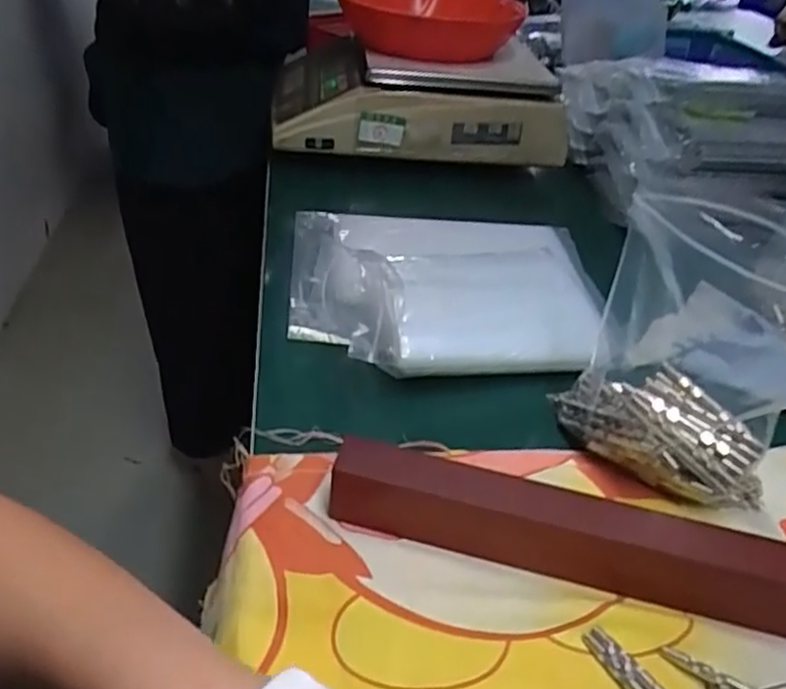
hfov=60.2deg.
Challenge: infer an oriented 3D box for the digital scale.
[{"bbox_3d":[0.029,-0.306,0.808,0.329,0.106,0.244,2,37,-4],"label":"digital scale"}]

